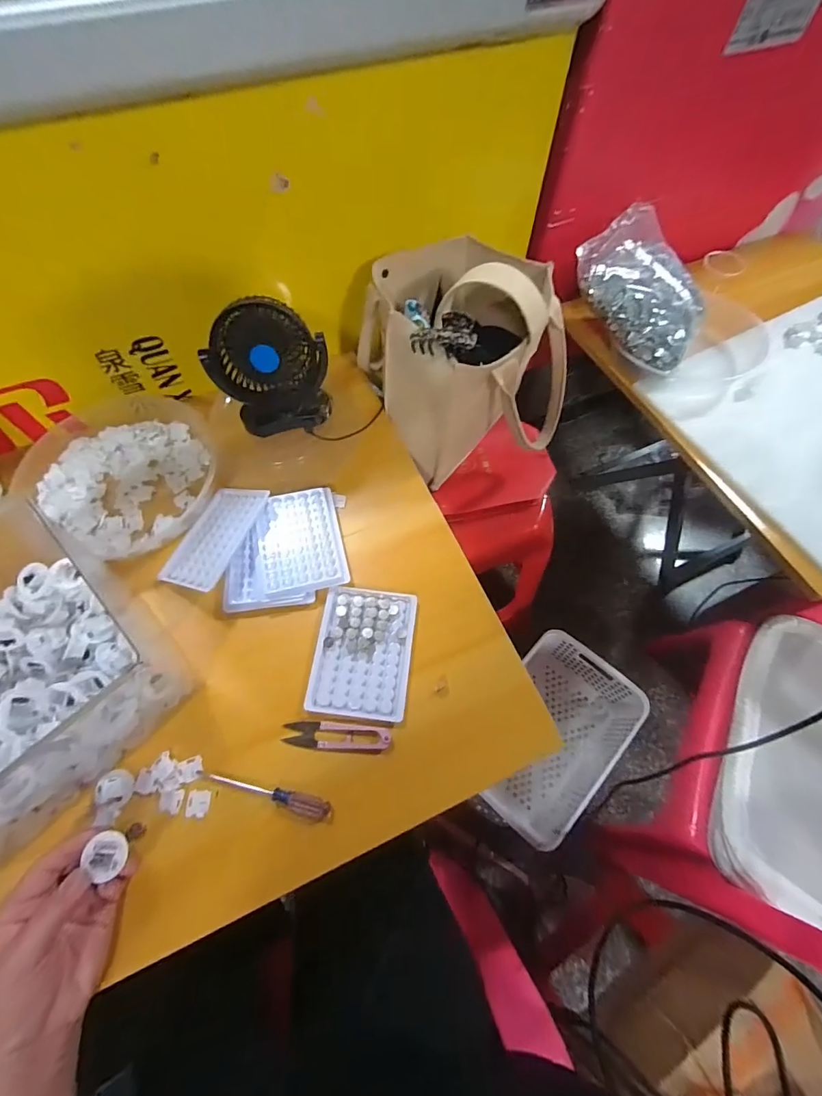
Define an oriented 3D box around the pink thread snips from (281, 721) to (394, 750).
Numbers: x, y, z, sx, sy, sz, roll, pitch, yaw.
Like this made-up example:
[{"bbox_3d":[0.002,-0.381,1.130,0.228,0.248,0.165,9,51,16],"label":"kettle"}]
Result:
[{"bbox_3d":[-0.069,0.180,0.406,0.101,0.011,0.023,2,64,0],"label":"pink thread snips"}]

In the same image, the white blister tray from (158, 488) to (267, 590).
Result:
[{"bbox_3d":[-0.225,-0.015,0.484,0.082,0.010,0.130,9,65,22],"label":"white blister tray"}]

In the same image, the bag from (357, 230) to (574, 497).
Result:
[{"bbox_3d":[0.067,-0.239,0.546,0.211,0.207,0.247,-26,67,-13],"label":"bag"}]

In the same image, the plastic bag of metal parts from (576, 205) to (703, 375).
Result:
[{"bbox_3d":[0.349,-0.379,0.641,0.164,0.070,0.220,-41,93,-11],"label":"plastic bag of metal parts"}]

